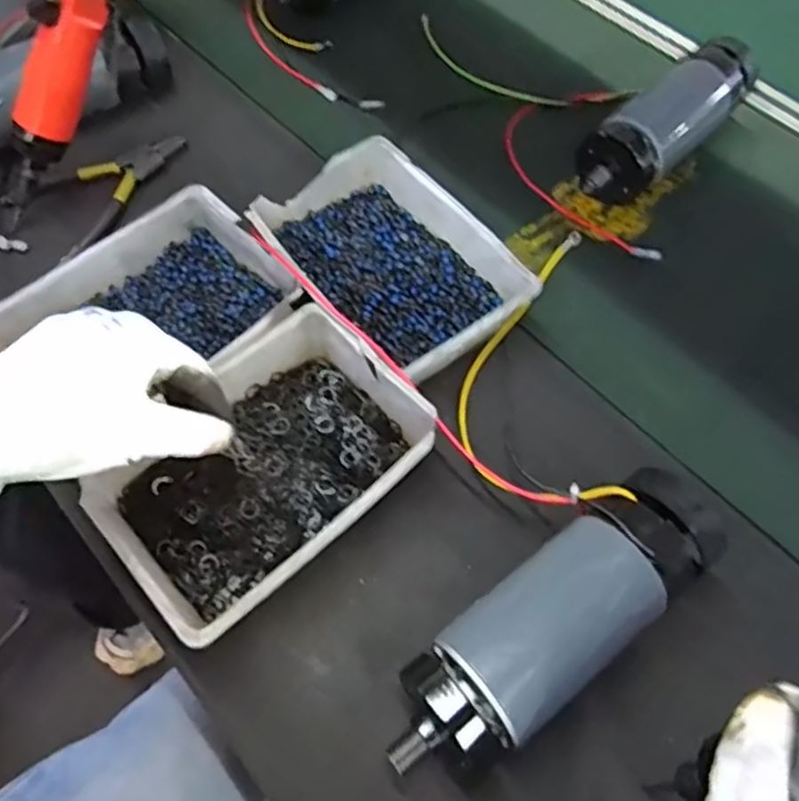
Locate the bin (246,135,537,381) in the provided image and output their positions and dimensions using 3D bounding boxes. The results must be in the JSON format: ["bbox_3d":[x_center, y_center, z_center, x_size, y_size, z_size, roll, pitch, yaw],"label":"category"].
[{"bbox_3d":[-0.005,-0.110,0.556,0.141,0.050,0.206,-36,69,-20],"label":"bin"}]

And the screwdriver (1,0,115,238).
[{"bbox_3d":[-0.253,-0.247,0.521,0.042,0.281,0.045,49,32,21],"label":"screwdriver"}]

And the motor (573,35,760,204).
[{"bbox_3d":[0.255,-0.261,0.675,0.068,0.062,0.238,41,67,18],"label":"motor"}]

